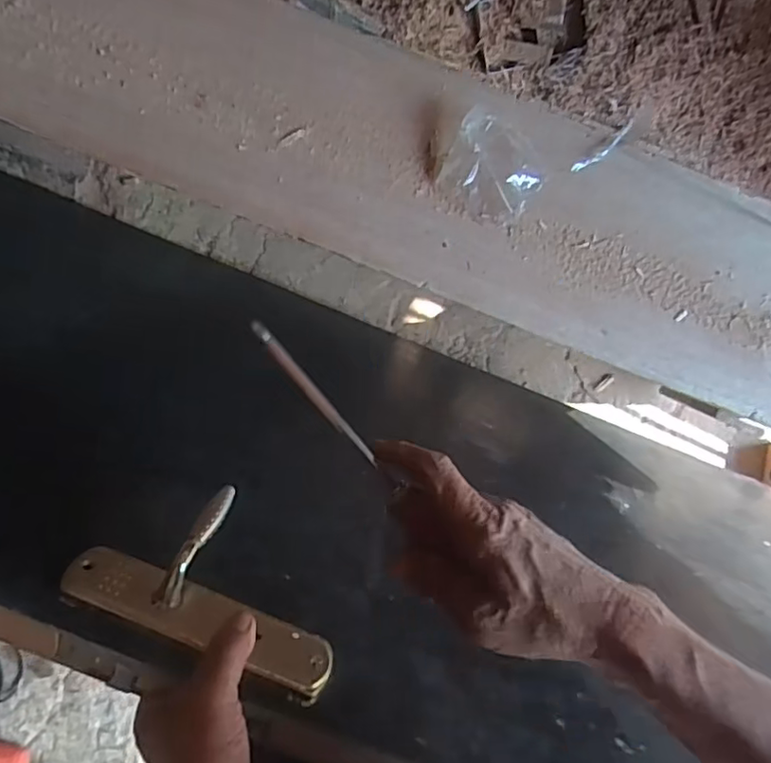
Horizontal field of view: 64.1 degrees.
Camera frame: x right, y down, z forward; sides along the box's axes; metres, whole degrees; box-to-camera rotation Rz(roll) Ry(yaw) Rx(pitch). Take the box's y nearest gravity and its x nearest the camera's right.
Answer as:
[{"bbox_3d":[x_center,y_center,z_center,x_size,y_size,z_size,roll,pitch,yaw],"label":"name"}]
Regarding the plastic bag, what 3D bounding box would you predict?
[{"bbox_3d":[0.110,-0.142,0.405,0.117,0.015,0.066,2,98,0],"label":"plastic bag"}]

